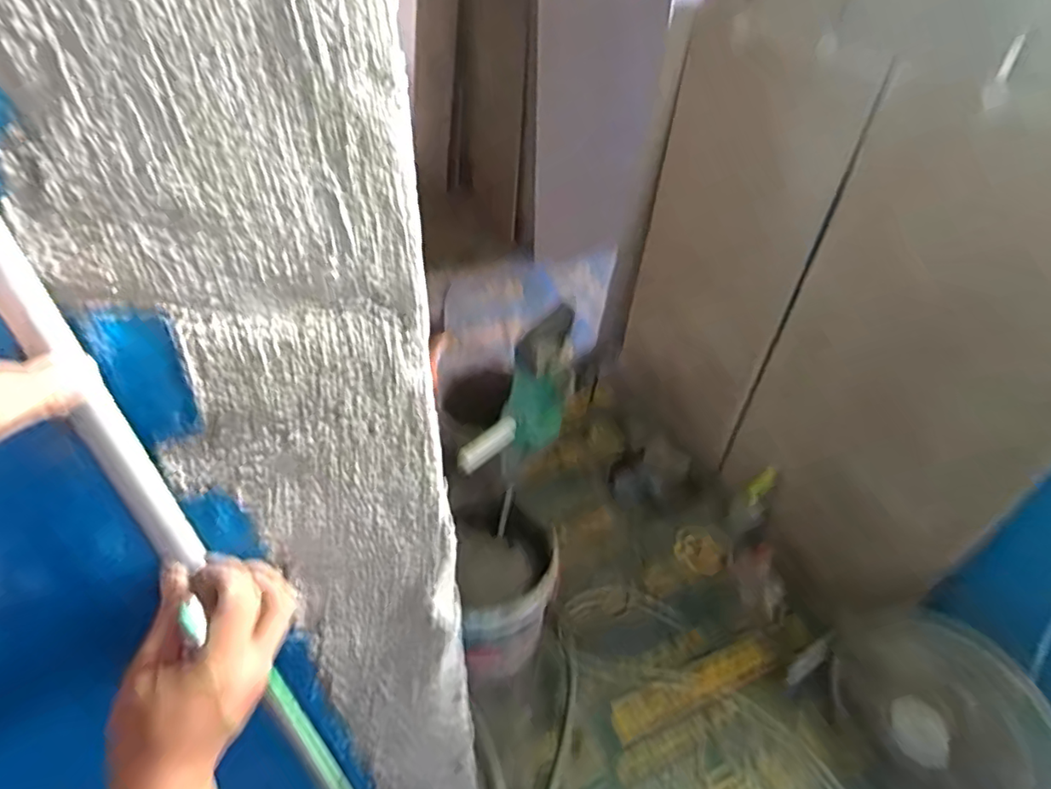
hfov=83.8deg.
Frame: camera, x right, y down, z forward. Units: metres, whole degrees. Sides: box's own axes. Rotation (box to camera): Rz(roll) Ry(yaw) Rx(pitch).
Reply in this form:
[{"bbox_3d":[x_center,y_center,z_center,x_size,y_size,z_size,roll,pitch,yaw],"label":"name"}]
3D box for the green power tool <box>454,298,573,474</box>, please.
[{"bbox_3d":[0.004,-0.006,0.951,0.273,0.275,0.070,-25,49,-28],"label":"green power tool"}]

